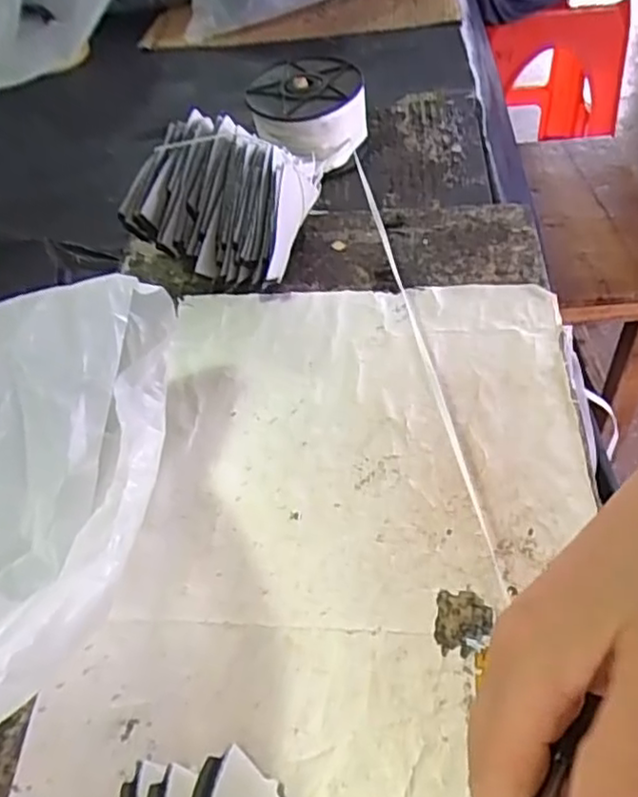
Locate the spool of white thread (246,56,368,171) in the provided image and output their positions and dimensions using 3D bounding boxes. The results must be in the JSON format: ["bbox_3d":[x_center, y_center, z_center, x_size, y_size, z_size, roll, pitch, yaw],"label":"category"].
[{"bbox_3d":[-0.008,-0.224,0.542,0.090,0.059,0.088,-3,50,4],"label":"spool of white thread"}]

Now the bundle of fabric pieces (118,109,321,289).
[{"bbox_3d":[-0.064,-0.132,0.456,0.109,0.078,0.094,13,53,16],"label":"bundle of fabric pieces"}]

